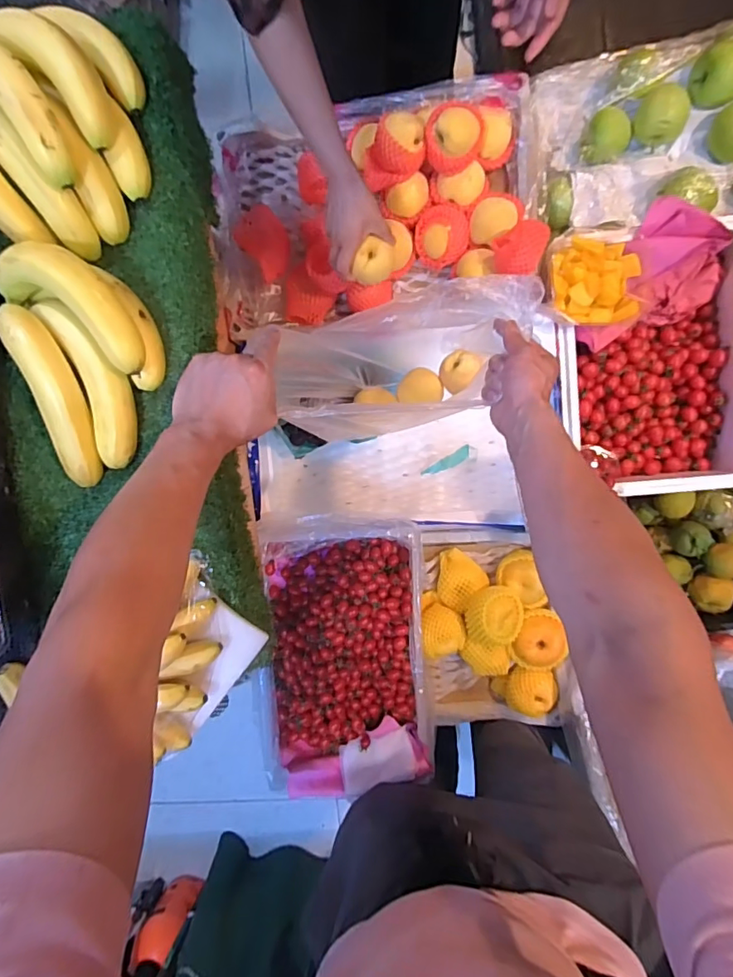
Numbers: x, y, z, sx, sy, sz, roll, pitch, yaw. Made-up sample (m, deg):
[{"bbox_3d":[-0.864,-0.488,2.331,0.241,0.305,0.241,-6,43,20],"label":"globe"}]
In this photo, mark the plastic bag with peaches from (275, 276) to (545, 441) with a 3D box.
[{"bbox_3d":[0.059,-0.166,0.668,0.302,0.280,0.138,-13,93,7],"label":"plastic bag with peaches"}]

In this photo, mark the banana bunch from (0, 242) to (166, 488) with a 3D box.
[{"bbox_3d":[-0.263,-0.119,0.466,0.123,0.063,0.207,-16,93,7],"label":"banana bunch"}]

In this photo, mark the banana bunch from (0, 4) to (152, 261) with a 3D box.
[{"bbox_3d":[-0.297,-0.325,0.451,0.163,0.083,0.194,-3,94,6],"label":"banana bunch"}]

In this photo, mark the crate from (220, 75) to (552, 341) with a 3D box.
[{"bbox_3d":[0.005,-0.461,0.818,0.521,0.135,0.308,-6,94,7],"label":"crate"}]

